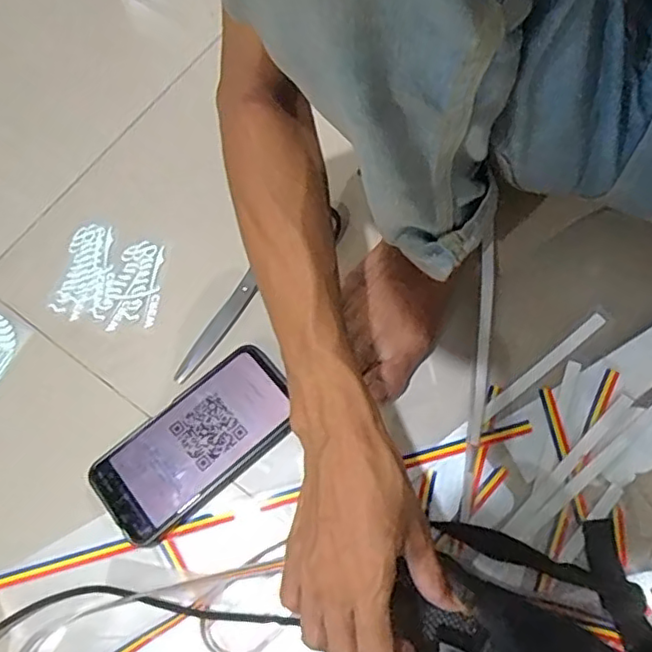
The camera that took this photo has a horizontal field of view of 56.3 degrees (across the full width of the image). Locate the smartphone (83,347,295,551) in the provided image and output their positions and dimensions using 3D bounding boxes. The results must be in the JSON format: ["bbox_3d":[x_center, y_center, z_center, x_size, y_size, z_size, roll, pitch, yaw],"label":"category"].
[{"bbox_3d":[-0.100,0.091,0.478,0.161,0.017,0.079,-40,76,-11],"label":"smartphone"}]

